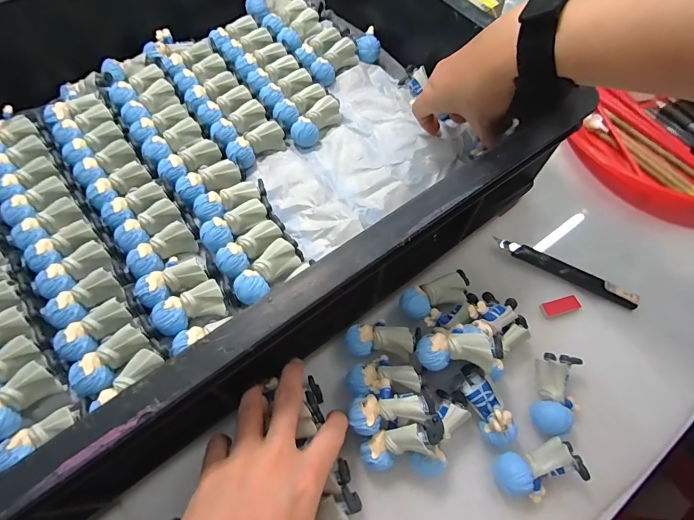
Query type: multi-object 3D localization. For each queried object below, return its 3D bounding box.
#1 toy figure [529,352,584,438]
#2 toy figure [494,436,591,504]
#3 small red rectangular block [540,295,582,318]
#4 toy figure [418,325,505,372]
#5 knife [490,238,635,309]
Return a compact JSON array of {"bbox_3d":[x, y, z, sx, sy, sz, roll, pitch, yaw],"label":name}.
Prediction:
[{"bbox_3d":[0.169,0.109,0.316,0.036,0.025,0.062,16,65,5],"label":"toy figure"},{"bbox_3d":[0.141,0.157,0.290,0.063,0.029,0.035,-12,66,-8],"label":"toy figure"},{"bbox_3d":[0.197,0.042,0.359,0.037,0.004,0.014,-13,66,-9],"label":"small red rectangular block"},{"bbox_3d":[0.085,0.064,0.292,0.060,0.020,0.033,-9,62,26],"label":"toy figure"},{"bbox_3d":[0.207,0.008,0.368,0.137,0.006,0.019,25,66,9],"label":"knife"}]

